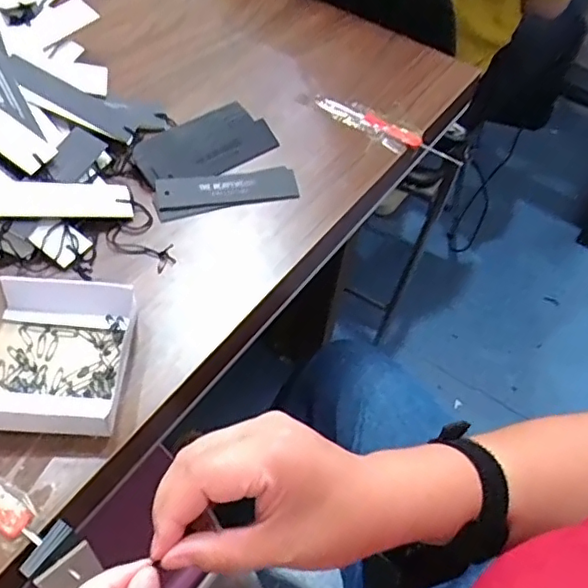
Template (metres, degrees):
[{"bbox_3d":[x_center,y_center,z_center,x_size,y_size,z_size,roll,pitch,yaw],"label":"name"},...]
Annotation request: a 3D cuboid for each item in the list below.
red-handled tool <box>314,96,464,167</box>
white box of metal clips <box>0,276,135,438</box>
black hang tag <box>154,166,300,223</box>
[{"bbox_3d":[0.095,-0.169,0.609,0.164,0.010,0.020,28,55,14],"label":"red-handled tool"},{"bbox_3d":[-0.169,0.040,0.406,0.102,0.026,0.113,1,53,-4],"label":"white box of metal clips"},{"bbox_3d":[-0.060,-0.094,0.533,0.125,0.009,0.043,-11,55,-14],"label":"black hang tag"}]

